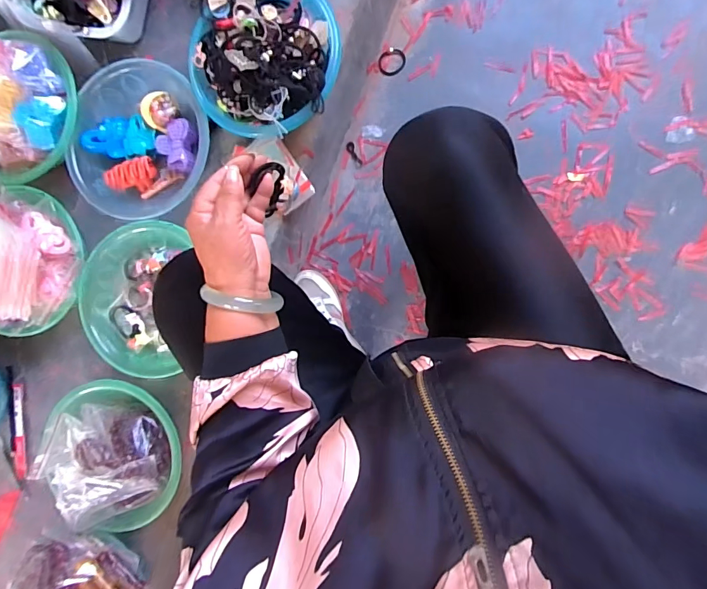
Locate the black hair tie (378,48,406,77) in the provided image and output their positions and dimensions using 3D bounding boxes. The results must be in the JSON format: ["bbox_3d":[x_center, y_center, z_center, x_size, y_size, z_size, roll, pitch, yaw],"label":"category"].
[{"bbox_3d":[0.075,-0.450,0.806,0.052,0.007,0.050,0,91,9],"label":"black hair tie"}]

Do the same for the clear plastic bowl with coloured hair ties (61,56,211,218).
[{"bbox_3d":[-0.329,-0.238,0.669,0.234,0.077,0.223,-5,91,11],"label":"clear plastic bowl with coloured hair ties"}]

